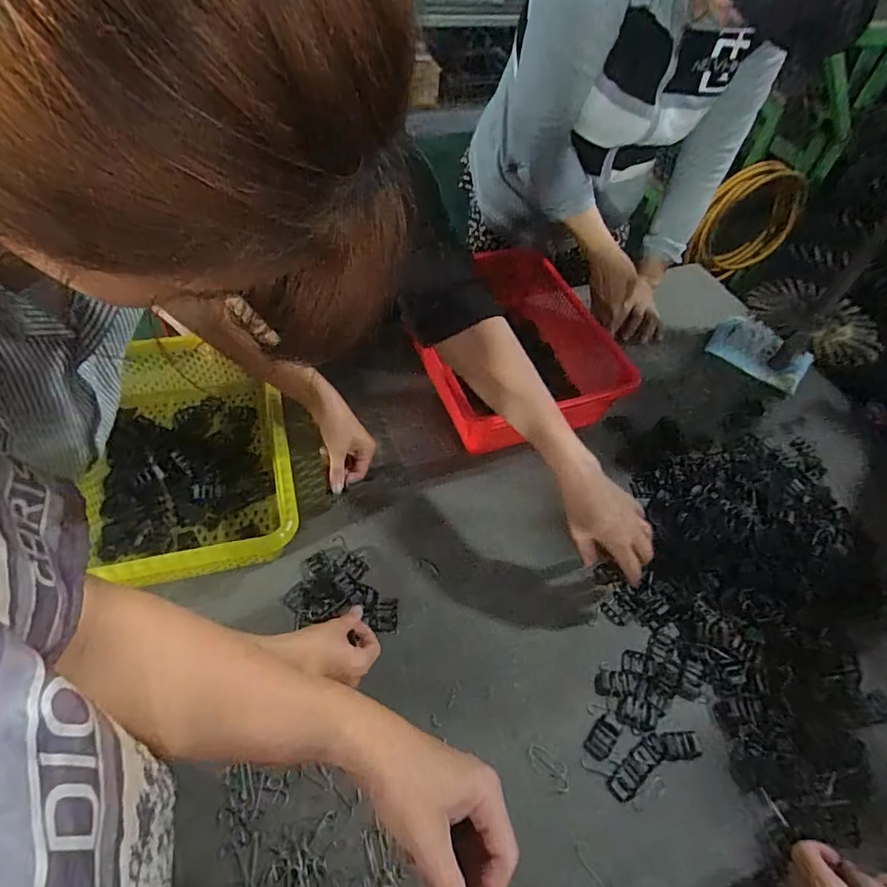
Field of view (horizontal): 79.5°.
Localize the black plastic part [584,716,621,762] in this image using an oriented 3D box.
[{"bbox_3d":[0.171,0.314,0.569,0.025,0.004,0.045,35,57,20],"label":"black plastic part"}]

